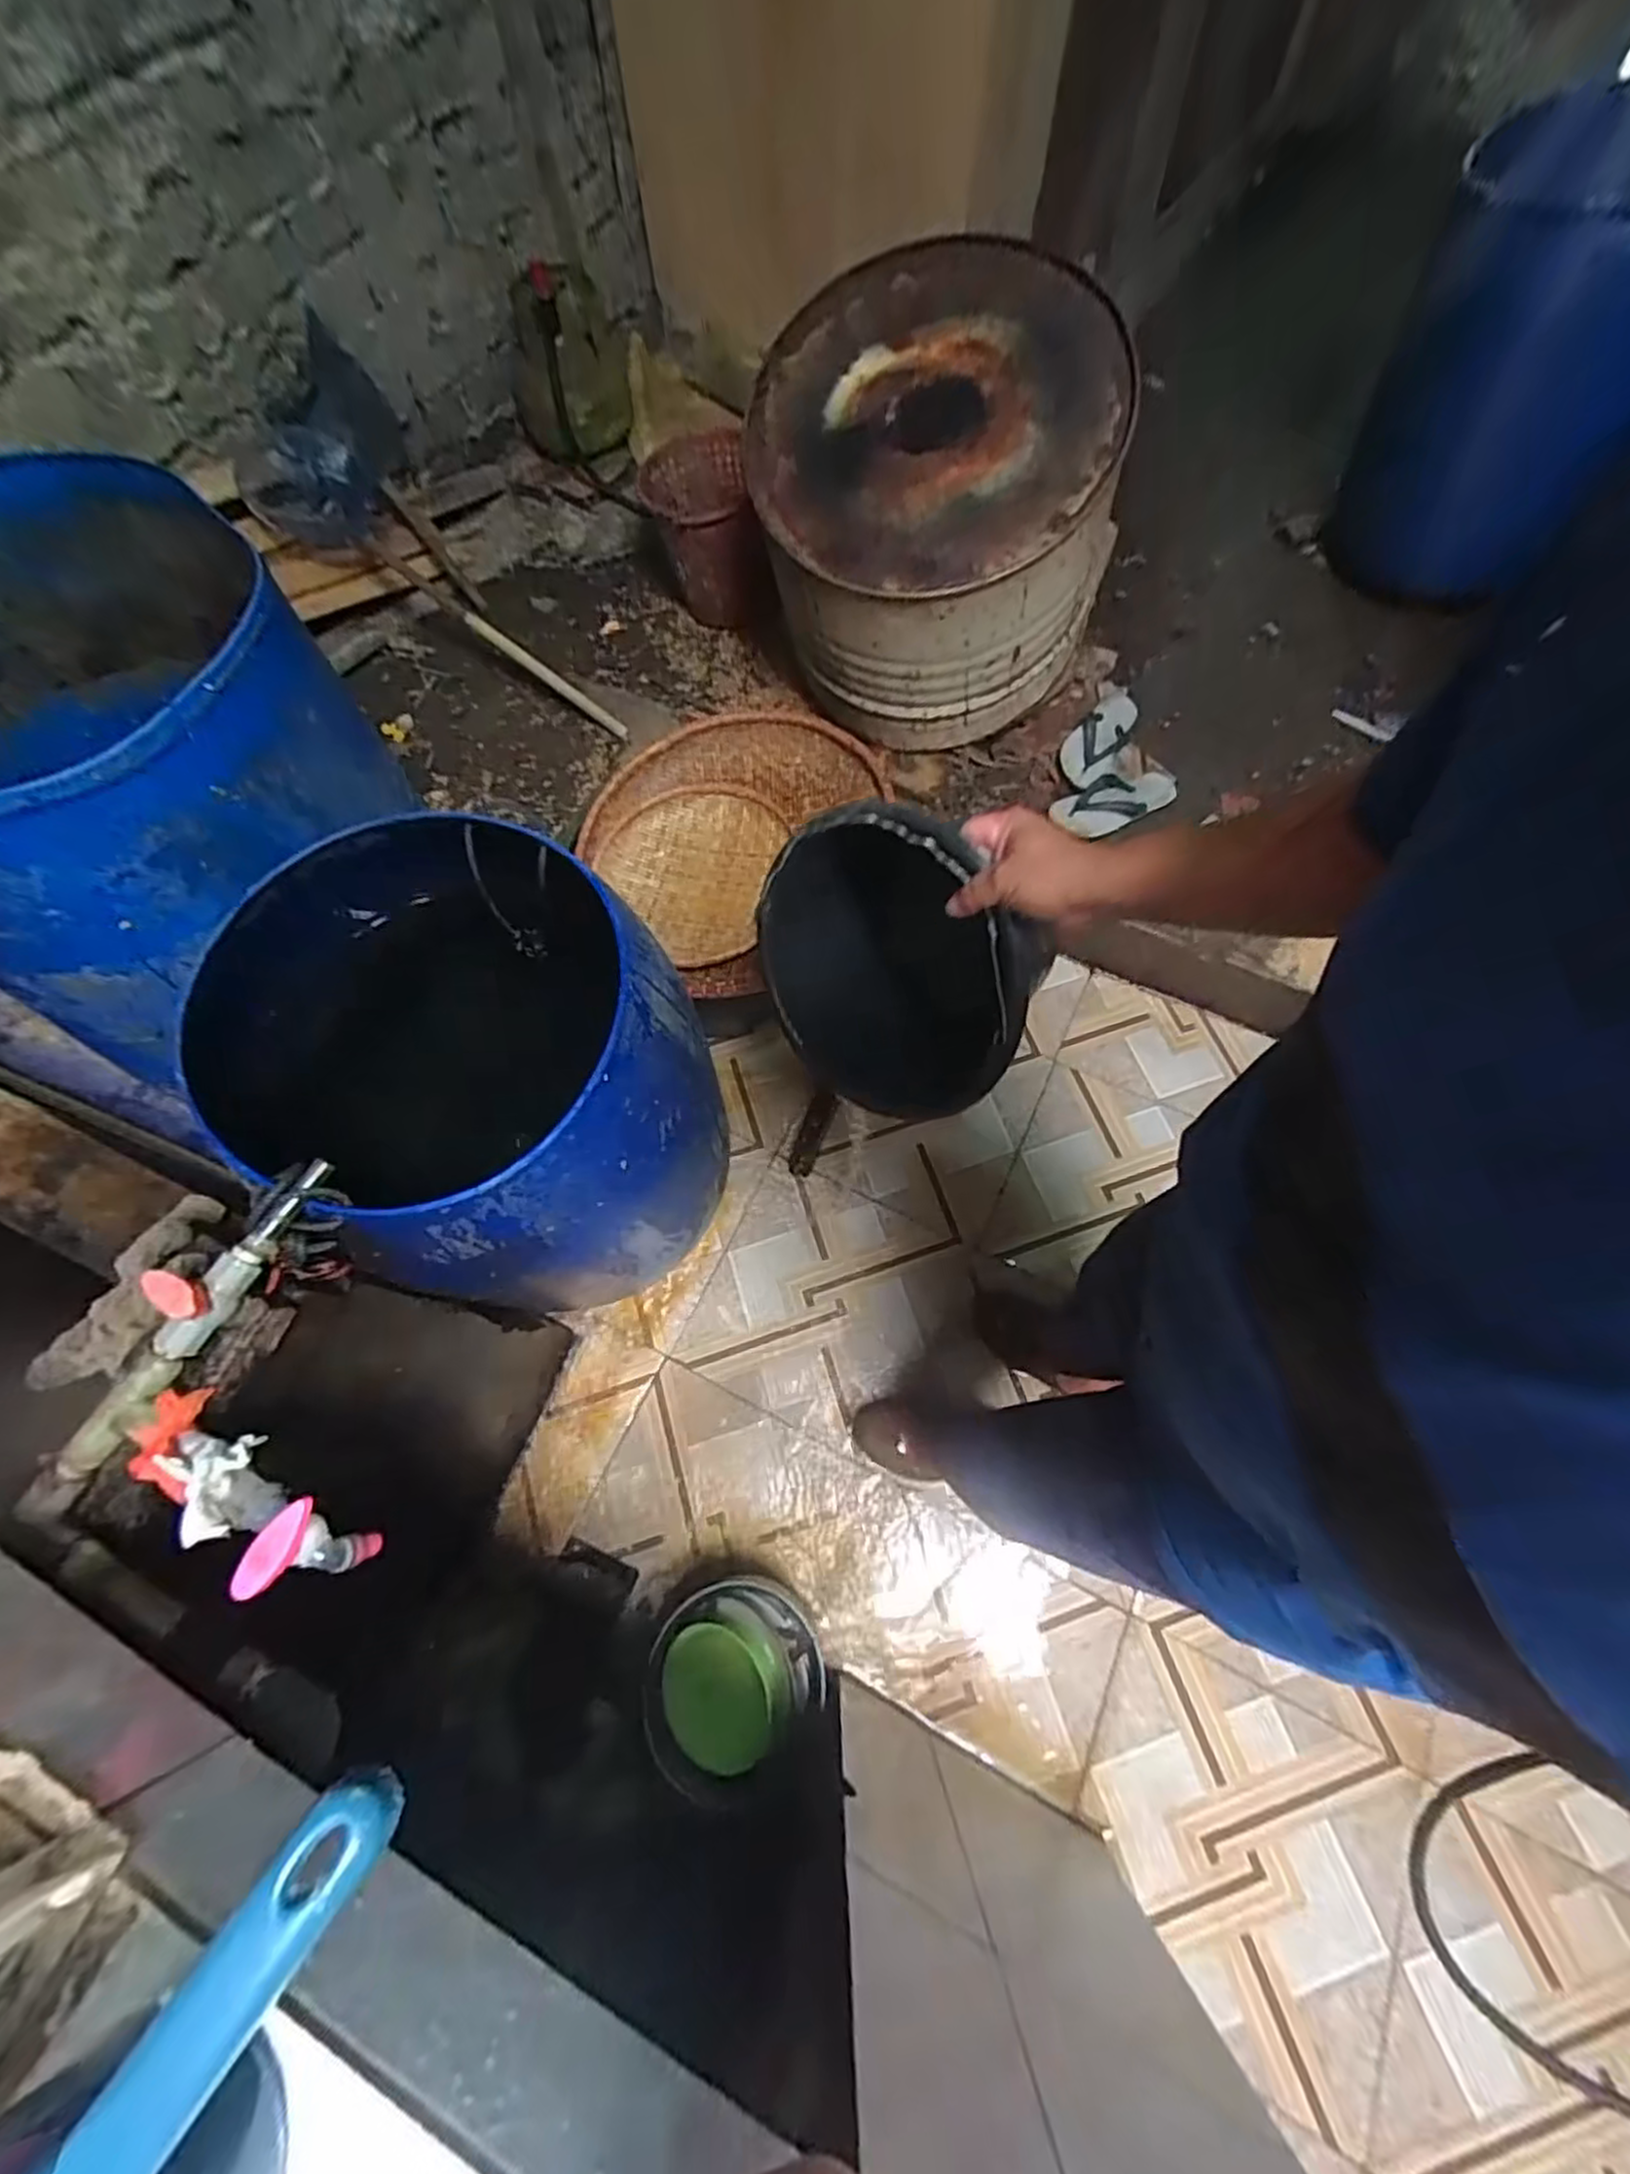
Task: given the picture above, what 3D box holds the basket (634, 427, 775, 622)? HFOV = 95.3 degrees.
[{"bbox_3d":[-0.227,-1.166,1.599,0.246,0.284,0.276,-7,66,-2],"label":"basket"}]

